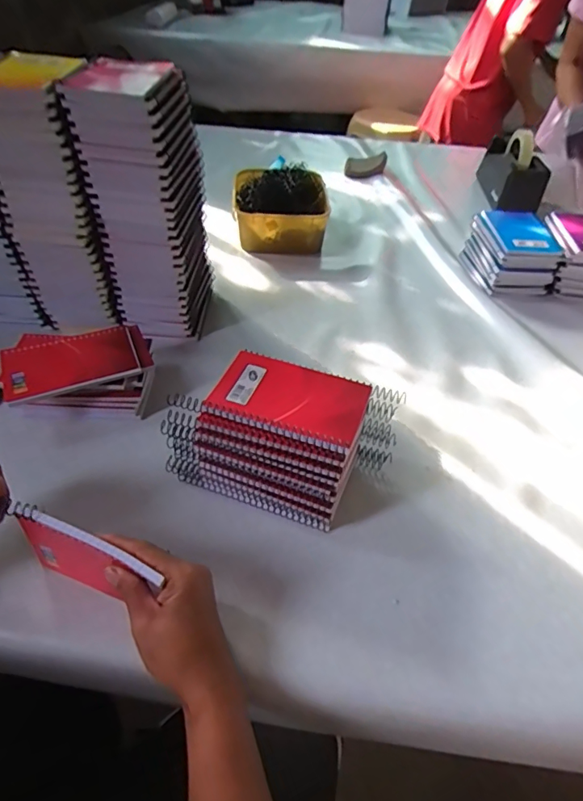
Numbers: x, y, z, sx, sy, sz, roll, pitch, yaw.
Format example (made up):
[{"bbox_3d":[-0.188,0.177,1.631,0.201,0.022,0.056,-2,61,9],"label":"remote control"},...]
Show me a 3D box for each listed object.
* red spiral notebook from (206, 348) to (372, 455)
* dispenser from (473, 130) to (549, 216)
[{"bbox_3d":[-0.001,-0.003,0.423,0.127,0.009,0.082,17,47,13],"label":"red spiral notebook"},{"bbox_3d":[0.451,-0.478,0.985,0.083,0.109,0.185,3,46,-1],"label":"dispenser"}]

